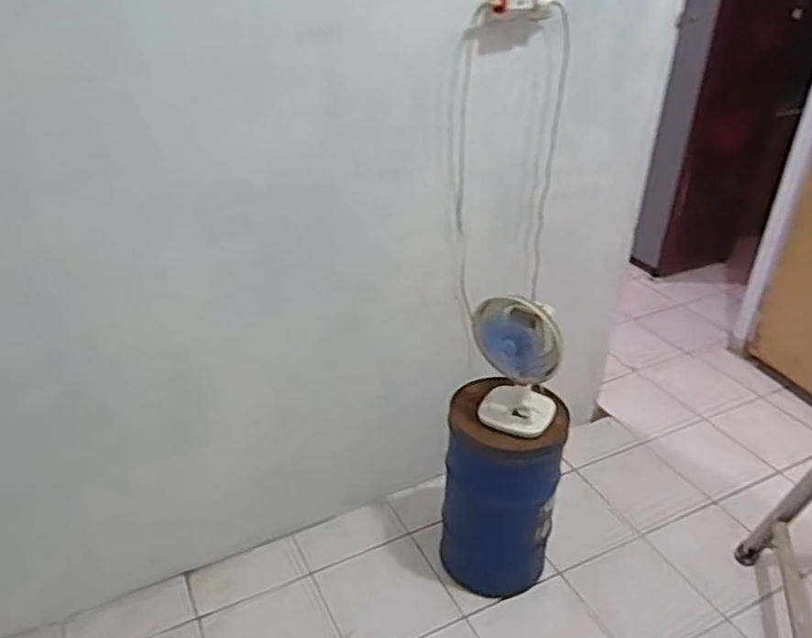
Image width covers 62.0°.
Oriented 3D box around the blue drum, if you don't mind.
[{"bbox_3d":[0.240,0.432,1.701,0.271,0.462,0.257,10,32,13],"label":"blue drum"}]

